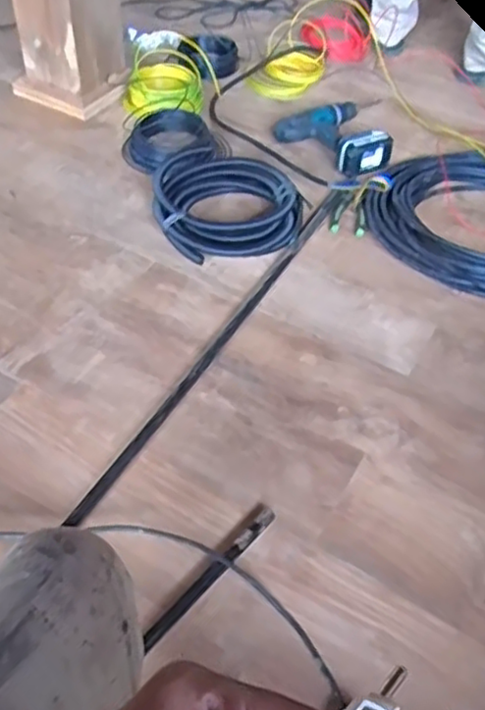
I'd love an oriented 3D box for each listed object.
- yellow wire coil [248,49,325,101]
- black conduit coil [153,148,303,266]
[{"bbox_3d":[0.124,-0.703,1.666,0.216,0.053,0.102,-29,57,-26],"label":"yellow wire coil"},{"bbox_3d":[-0.044,-0.313,1.293,0.264,0.071,0.330,-19,53,-20],"label":"black conduit coil"}]

